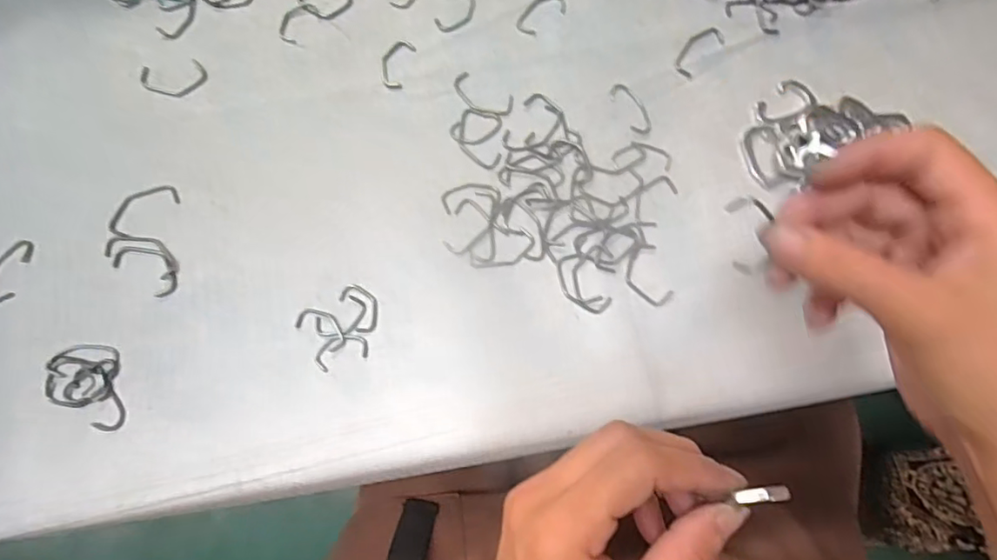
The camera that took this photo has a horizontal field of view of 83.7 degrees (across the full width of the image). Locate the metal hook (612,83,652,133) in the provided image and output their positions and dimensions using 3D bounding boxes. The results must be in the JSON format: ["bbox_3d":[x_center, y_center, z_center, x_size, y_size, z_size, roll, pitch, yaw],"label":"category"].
[{"bbox_3d":[0.084,-0.109,0.349,0.015,0.004,0.037,-27,81,-6],"label":"metal hook"}]

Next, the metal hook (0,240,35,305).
[{"bbox_3d":[-0.284,-0.005,0.322,0.017,0.004,0.039,15,80,2],"label":"metal hook"}]

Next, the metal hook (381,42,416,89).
[{"bbox_3d":[-0.065,-0.138,0.353,0.018,0.004,0.033,19,80,2],"label":"metal hook"}]

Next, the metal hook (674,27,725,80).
[{"bbox_3d":[0.128,-0.148,0.359,0.018,0.004,0.038,43,82,6],"label":"metal hook"}]

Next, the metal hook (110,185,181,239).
[{"bbox_3d":[-0.212,-0.043,0.331,0.042,0.004,0.021,-39,83,-7],"label":"metal hook"}]

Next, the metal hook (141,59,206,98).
[{"bbox_3d":[-0.203,-0.126,0.348,0.038,0.004,0.025,-15,80,-4],"label":"metal hook"}]

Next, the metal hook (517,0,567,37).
[{"bbox_3d":[0.028,-0.175,0.363,0.036,0.004,0.020,-39,83,-7],"label":"metal hook"}]

